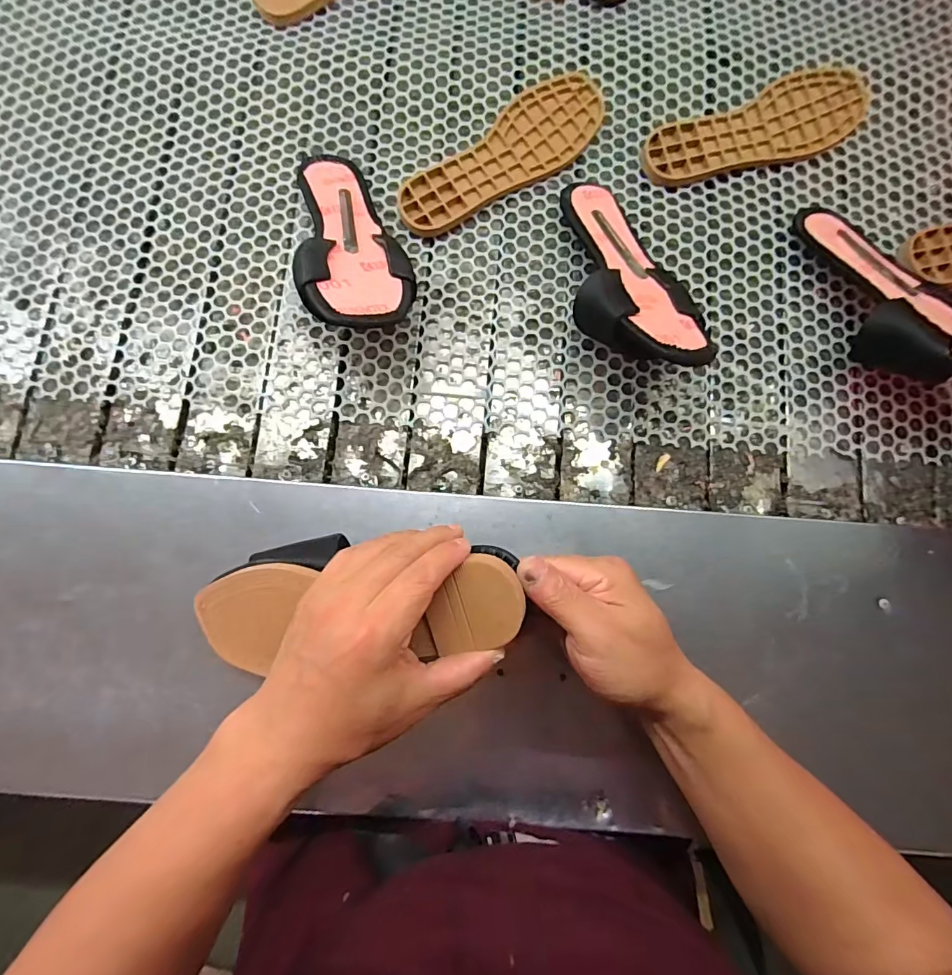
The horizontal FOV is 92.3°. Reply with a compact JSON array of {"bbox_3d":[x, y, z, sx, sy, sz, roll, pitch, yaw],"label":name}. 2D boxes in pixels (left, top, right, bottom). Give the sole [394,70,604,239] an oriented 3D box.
[{"bbox_3d":[0.029,-0.314,0.435,0.228,0.011,0.079,-42,85,-6],"label":"sole"}]

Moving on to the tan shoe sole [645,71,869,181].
[{"bbox_3d":[0.272,-0.346,0.443,0.231,0.009,0.078,-22,84,-4],"label":"tan shoe sole"}]

